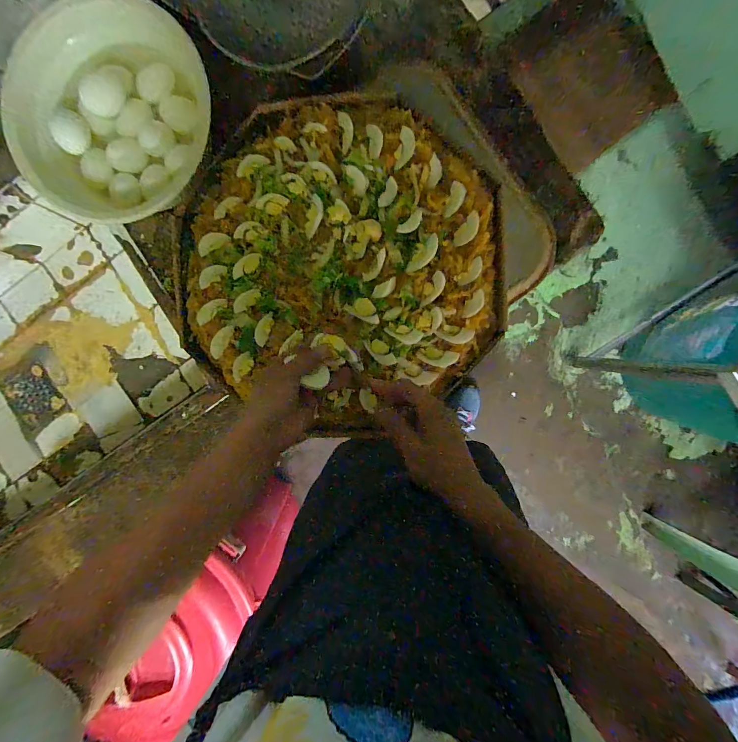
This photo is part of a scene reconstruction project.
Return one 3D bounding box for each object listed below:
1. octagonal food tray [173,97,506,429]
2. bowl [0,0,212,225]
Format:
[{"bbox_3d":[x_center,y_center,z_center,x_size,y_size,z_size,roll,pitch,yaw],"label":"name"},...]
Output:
[{"bbox_3d":[-0.040,-0.121,0.445,0.389,0.029,0.379,-3,94,6],"label":"octagonal food tray"},{"bbox_3d":[-0.327,-0.329,0.475,0.215,0.072,0.259,18,96,4],"label":"bowl"}]

